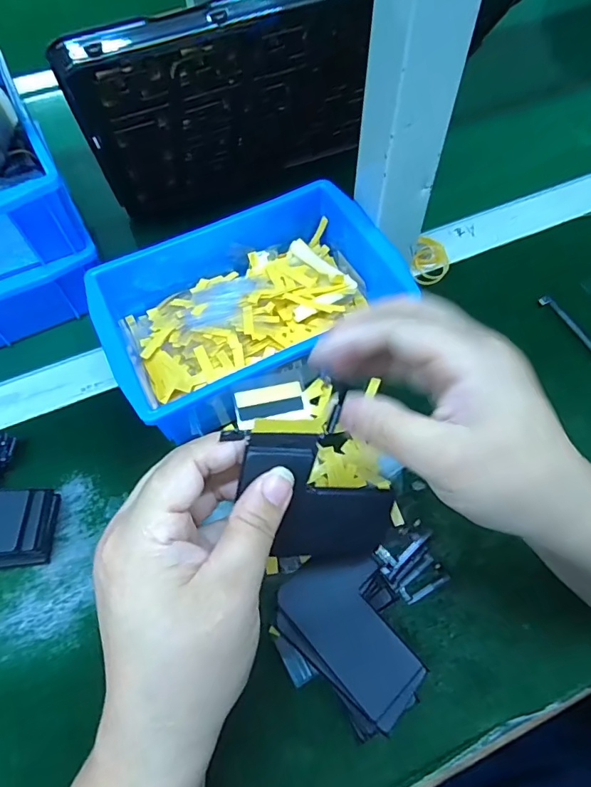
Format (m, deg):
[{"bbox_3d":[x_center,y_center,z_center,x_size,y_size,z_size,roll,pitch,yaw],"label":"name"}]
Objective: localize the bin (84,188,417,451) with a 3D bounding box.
[{"bbox_3d":[-0.038,-0.068,0.342,0.198,0.058,0.135,-28,61,-16],"label":"bin"}]

